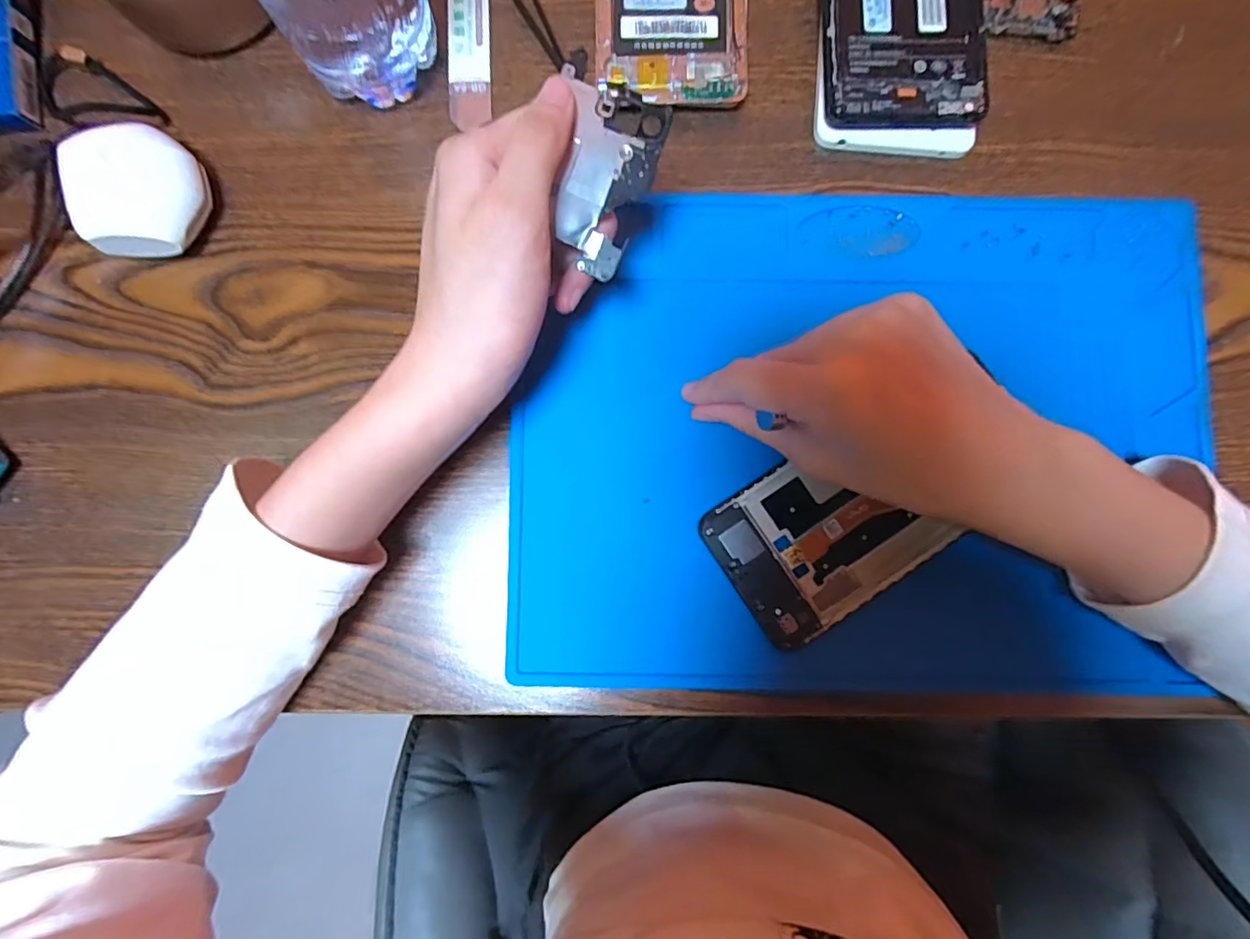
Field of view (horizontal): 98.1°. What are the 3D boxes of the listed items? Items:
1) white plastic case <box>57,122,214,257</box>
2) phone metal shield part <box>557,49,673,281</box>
[{"bbox_3d":[-0.221,-0.127,0.250,0.048,0.030,0.053,-5,85,0],"label":"white plastic case"},{"bbox_3d":[-0.005,-0.108,0.197,0.037,0.010,0.073,3,86,0],"label":"phone metal shield part"}]

